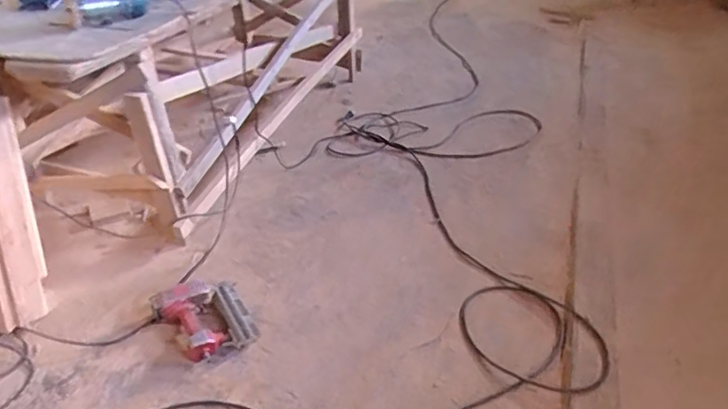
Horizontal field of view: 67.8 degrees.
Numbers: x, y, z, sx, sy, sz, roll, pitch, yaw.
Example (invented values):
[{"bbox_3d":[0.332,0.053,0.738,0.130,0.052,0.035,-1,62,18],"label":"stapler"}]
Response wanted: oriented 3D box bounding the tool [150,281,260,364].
[{"bbox_3d":[-0.422,0.306,1.483,0.219,0.079,0.312,-29,39,-34],"label":"tool"}]

